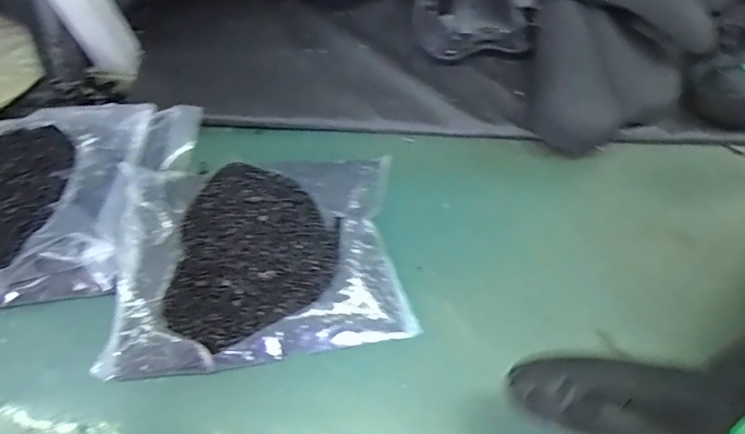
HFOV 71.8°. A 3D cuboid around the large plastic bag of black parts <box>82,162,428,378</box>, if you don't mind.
[{"bbox_3d":[-0.127,0.036,0.533,0.307,0.037,0.222,-10,62,-1],"label":"large plastic bag of black parts"}]

